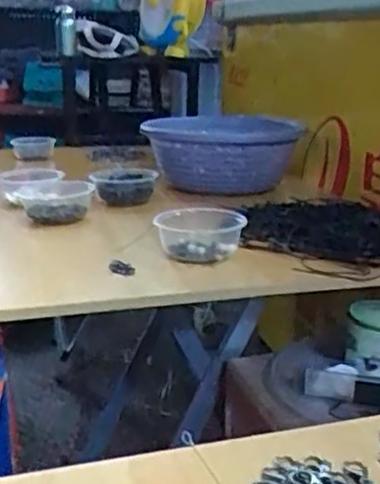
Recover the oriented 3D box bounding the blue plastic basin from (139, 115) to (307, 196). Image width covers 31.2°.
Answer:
[{"bbox_3d":[0.060,-0.160,1.211,0.266,0.111,0.286,0,18,0],"label":"blue plastic basin"}]

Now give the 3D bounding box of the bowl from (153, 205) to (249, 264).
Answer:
[{"bbox_3d":[0.010,-0.011,0.853,0.106,0.050,0.085,-2,18,-7],"label":"bowl"}]

